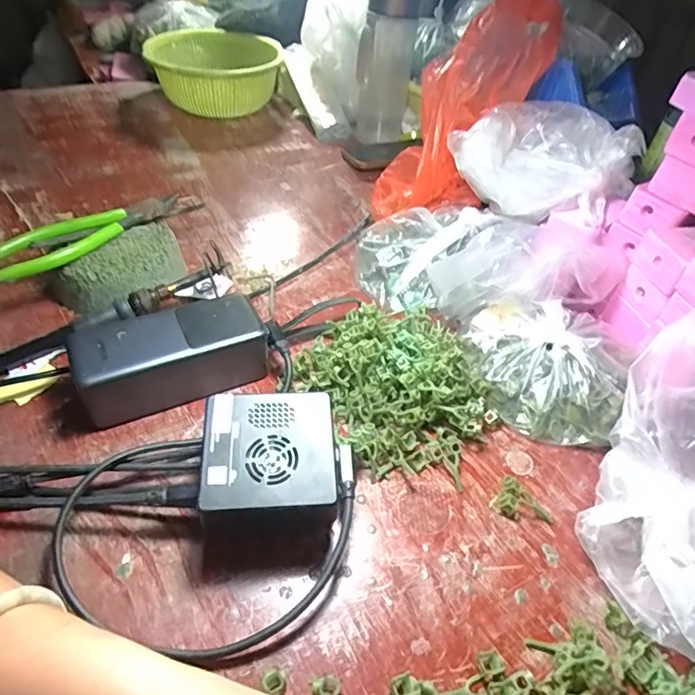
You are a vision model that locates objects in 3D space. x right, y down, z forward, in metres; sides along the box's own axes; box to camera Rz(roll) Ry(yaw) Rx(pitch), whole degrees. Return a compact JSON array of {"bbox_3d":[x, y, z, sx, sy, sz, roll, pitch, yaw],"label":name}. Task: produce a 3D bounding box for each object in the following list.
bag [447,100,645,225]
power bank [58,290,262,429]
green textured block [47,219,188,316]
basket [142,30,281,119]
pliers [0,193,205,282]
[{"bbox_3d":[0.184,-0.169,0.457,0.144,0.066,0.111,-22,51,-25],"label":"bag"},{"bbox_3d":[-0.126,0.006,0.363,0.125,0.052,0.053,-18,49,-22],"label":"power bank"},{"bbox_3d":[-0.184,-0.062,0.423,0.064,0.047,0.108,33,51,25],"label":"green textured block"},{"bbox_3d":[-0.190,-0.390,0.725,0.182,0.086,0.219,-2,45,-7],"label":"basket"},{"bbox_3d":[-0.207,-0.100,0.422,0.048,0.021,0.170,35,52,26],"label":"pliers"}]

